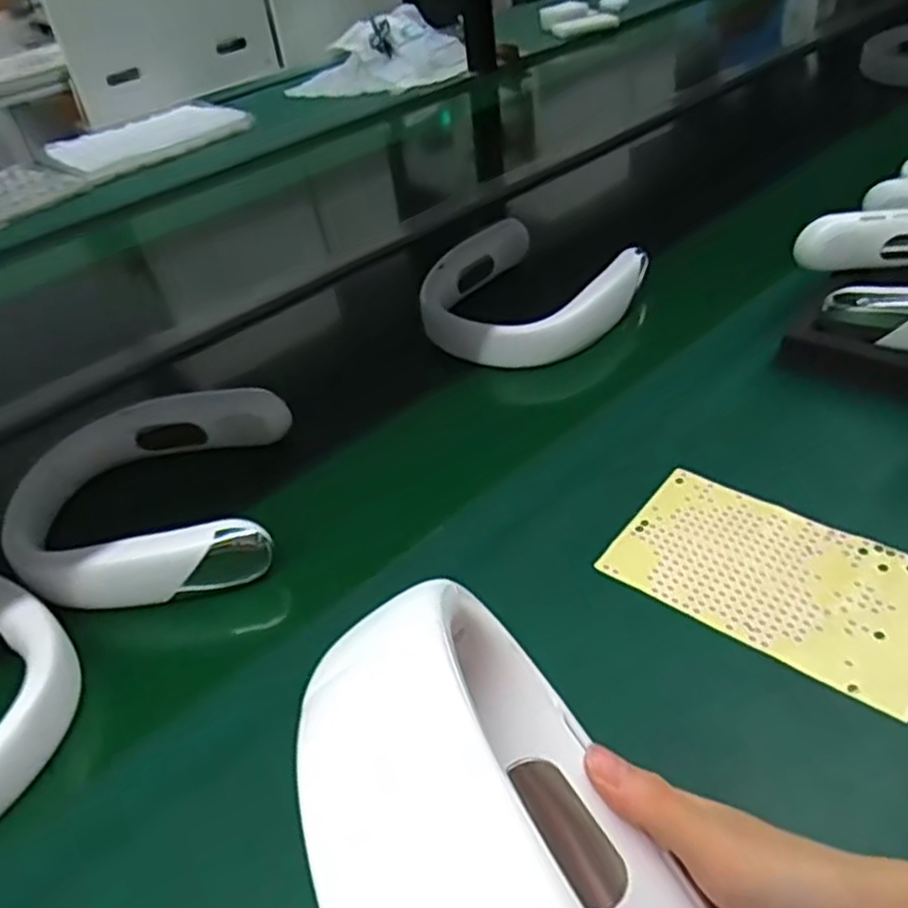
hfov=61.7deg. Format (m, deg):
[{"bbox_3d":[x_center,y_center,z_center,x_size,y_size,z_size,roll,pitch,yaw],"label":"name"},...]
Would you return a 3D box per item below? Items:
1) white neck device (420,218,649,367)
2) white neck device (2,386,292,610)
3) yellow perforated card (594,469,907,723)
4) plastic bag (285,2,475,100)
[{"bbox_3d":[0.077,-0.158,0.747,0.190,0.052,0.204,28,52,33],"label":"white neck device"},{"bbox_3d":[-0.236,0.033,0.577,0.205,0.043,0.193,-7,41,1],"label":"white neck device"},{"bbox_3d":[0.199,0.074,0.473,0.184,0.008,0.109,26,51,32],"label":"yellow perforated card"},{"bbox_3d":[-0.156,-0.783,1.487,0.352,0.092,0.218,-7,41,1],"label":"plastic bag"}]

